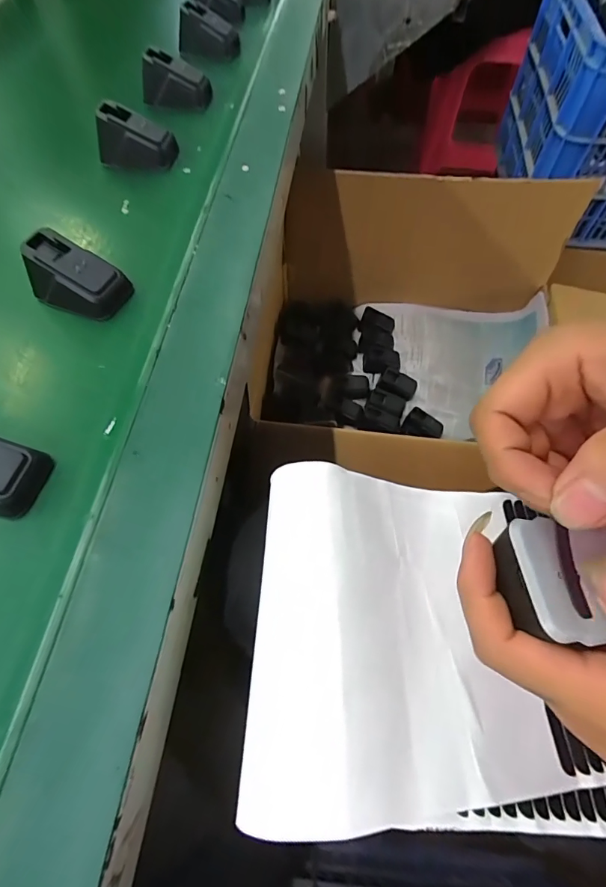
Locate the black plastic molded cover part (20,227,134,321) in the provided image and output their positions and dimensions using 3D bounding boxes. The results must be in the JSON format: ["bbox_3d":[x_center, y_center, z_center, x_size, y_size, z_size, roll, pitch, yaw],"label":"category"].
[{"bbox_3d":[-0.168,-0.123,0.308,0.064,0.038,0.038,16,64,9],"label":"black plastic molded cover part"}]

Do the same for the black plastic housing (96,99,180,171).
[{"bbox_3d":[-0.155,-0.288,0.397,0.073,0.040,0.030,9,63,5],"label":"black plastic housing"}]

